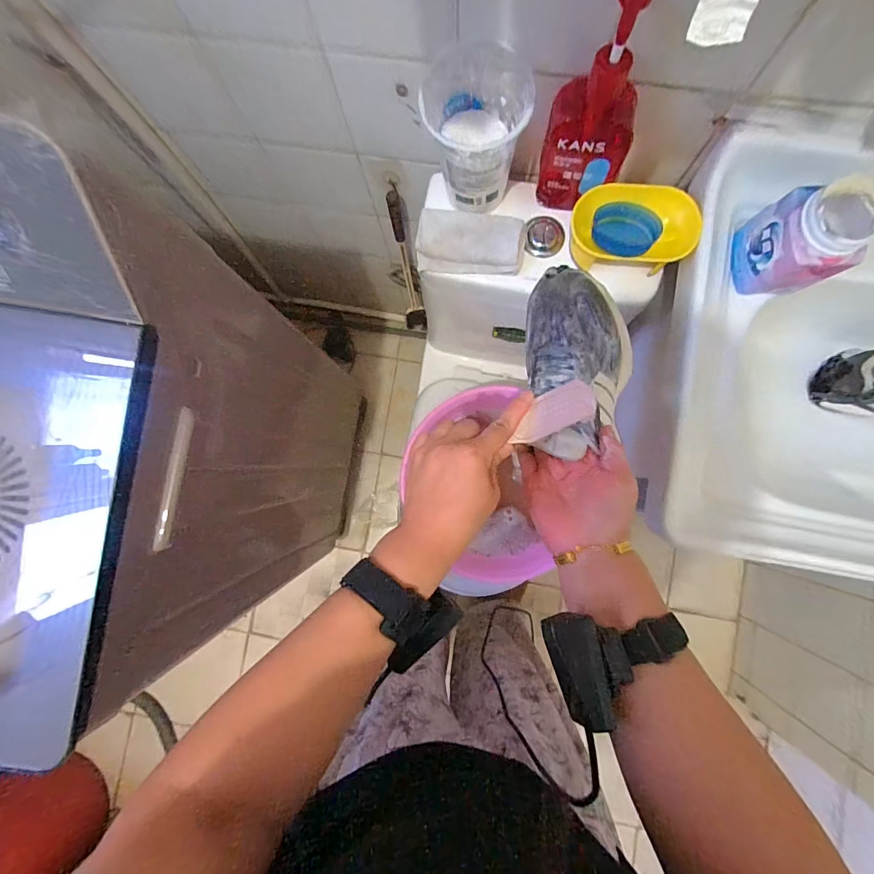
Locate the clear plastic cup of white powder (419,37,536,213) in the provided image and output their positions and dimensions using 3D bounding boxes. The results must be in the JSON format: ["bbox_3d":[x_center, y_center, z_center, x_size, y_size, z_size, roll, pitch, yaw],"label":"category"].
[{"bbox_3d":[0.046,-0.352,0.495,0.110,0.136,0.117,-5,85,3],"label":"clear plastic cup of white powder"}]

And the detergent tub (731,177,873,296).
[{"bbox_3d":[0.412,-0.219,0.466,0.089,0.111,0.091,9,86,4],"label":"detergent tub"}]

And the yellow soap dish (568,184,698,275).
[{"bbox_3d":[0.242,-0.256,0.520,0.147,0.057,0.090,6,86,4],"label":"yellow soap dish"}]

